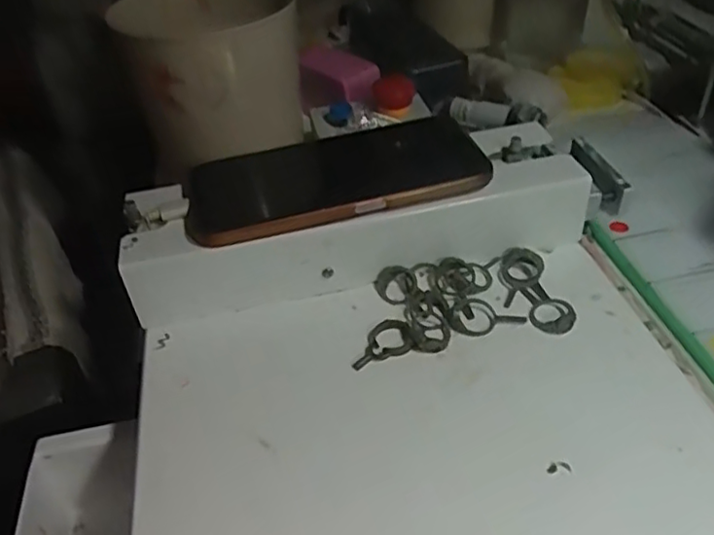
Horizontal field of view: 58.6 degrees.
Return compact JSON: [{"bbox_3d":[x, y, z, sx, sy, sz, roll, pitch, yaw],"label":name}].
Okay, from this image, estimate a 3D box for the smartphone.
[{"bbox_3d":[-0.012,-0.051,0.353,0.159,0.011,0.075,-14,39,-7],"label":"smartphone"}]

